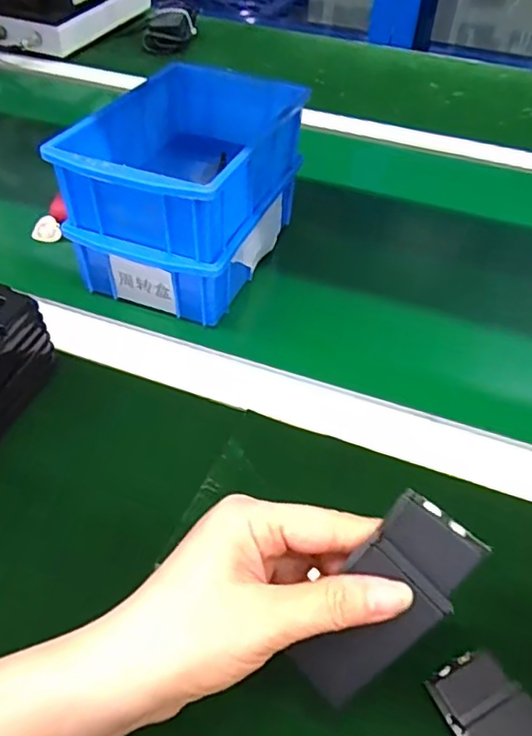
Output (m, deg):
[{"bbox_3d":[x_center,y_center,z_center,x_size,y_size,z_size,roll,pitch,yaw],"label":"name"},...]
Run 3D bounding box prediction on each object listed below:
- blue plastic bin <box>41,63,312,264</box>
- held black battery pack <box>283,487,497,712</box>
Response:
[{"bbox_3d":[-0.058,-0.173,0.471,0.133,0.064,0.207,17,48,13],"label":"blue plastic bin"},{"bbox_3d":[0.049,0.097,0.238,0.039,0.005,0.090,34,96,5],"label":"held black battery pack"}]

